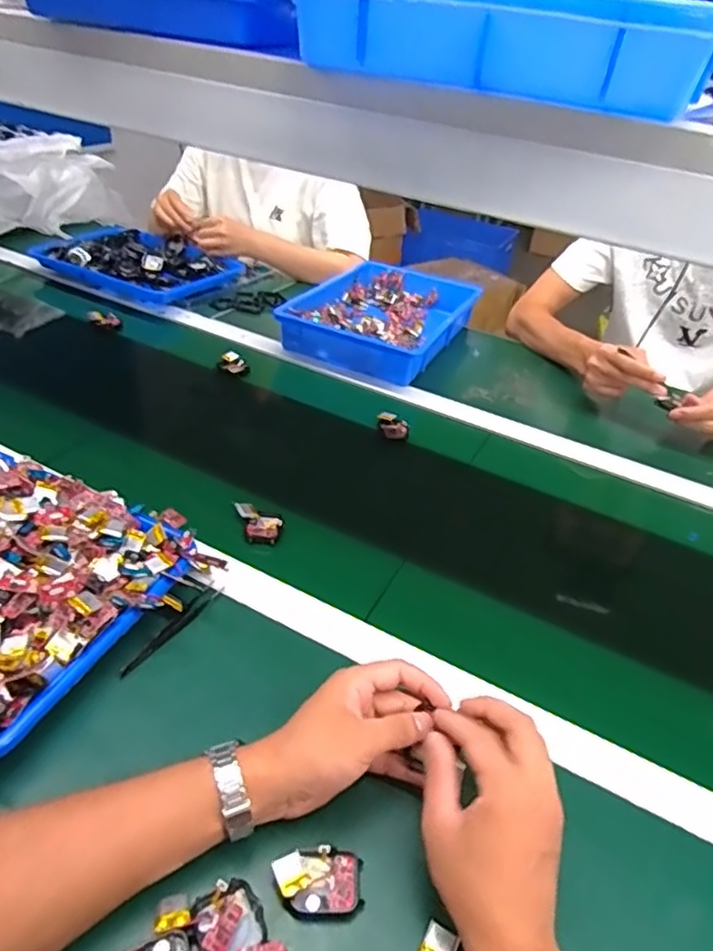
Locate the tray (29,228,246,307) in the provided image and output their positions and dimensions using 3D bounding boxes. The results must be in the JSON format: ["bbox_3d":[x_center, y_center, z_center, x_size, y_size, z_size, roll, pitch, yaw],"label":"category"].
[{"bbox_3d":[-0.406,-0.403,1.176,0.319,0.049,0.235,20,39,17],"label":"tray"}]

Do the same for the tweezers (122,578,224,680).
[{"bbox_3d":[-0.158,0.130,0.534,0.014,0.016,0.116,23,40,20],"label":"tweezers"}]

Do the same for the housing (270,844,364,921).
[{"bbox_3d":[-0.024,0.256,0.391,0.055,0.019,0.036,4,37,-4],"label":"housing"}]

